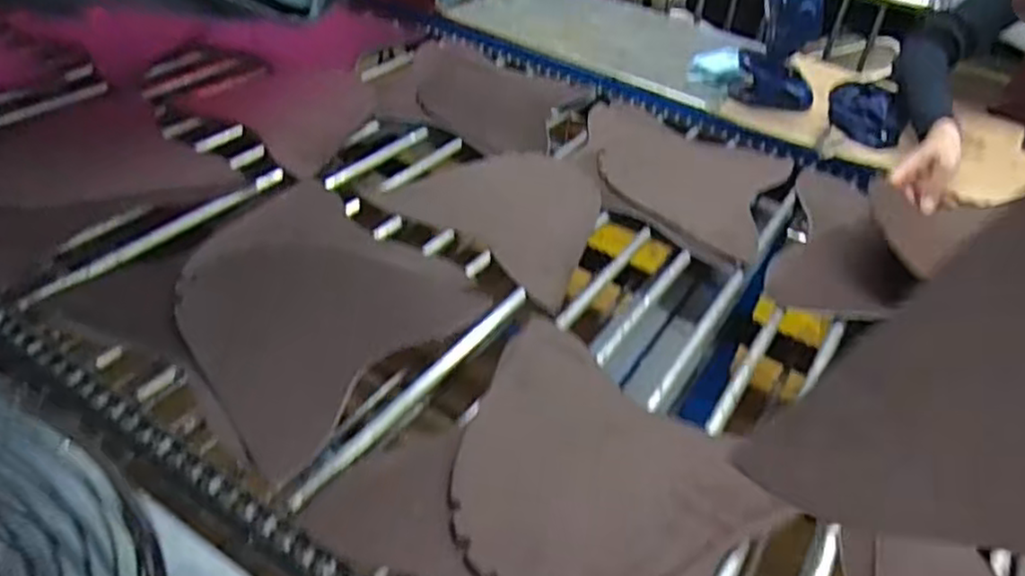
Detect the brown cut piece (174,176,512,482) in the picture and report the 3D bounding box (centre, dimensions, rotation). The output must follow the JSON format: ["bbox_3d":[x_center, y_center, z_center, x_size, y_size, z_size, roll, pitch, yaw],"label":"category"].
[{"bbox_3d":[-0.195,0.000,0.687,0.302,0.025,0.268,35,48,28],"label":"brown cut piece"}]

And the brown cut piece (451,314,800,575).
[{"bbox_3d":[0.054,0.138,0.556,0.251,0.032,0.222,32,47,26],"label":"brown cut piece"}]

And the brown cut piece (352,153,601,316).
[{"bbox_3d":[0.004,-0.097,0.859,0.272,0.015,0.226,31,51,29],"label":"brown cut piece"}]

